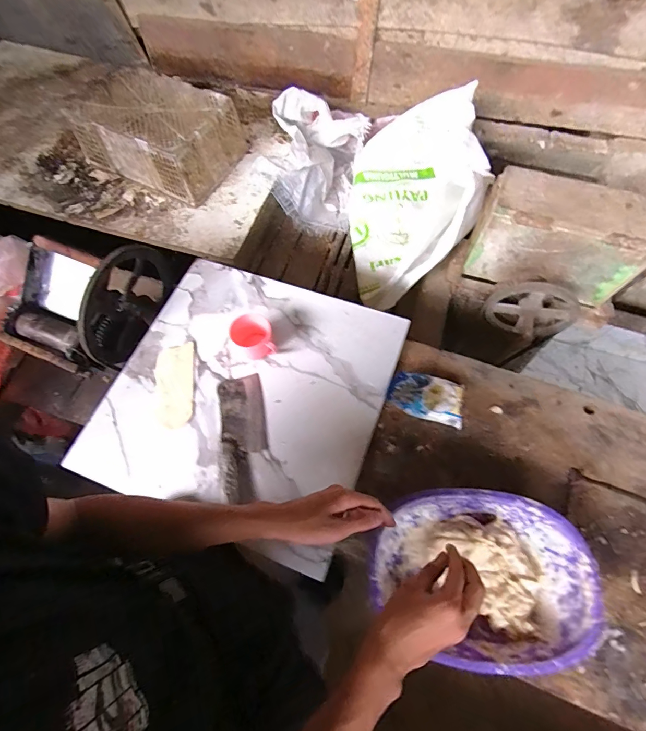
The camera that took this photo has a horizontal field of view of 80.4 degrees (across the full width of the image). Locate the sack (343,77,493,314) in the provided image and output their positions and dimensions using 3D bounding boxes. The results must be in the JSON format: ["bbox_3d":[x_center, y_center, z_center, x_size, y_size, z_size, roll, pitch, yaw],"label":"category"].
[{"bbox_3d":[0.286,-0.540,1.177,0.401,0.225,0.736,12,65,5],"label":"sack"}]

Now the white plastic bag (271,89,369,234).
[{"bbox_3d":[-0.014,-0.707,1.360,0.319,0.260,0.363,3,64,0],"label":"white plastic bag"}]

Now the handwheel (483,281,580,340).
[{"bbox_3d":[0.515,-0.124,0.947,0.196,0.200,0.063,3,64,0],"label":"handwheel"}]

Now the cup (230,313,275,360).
[{"bbox_3d":[-0.134,-0.052,0.732,0.076,0.068,0.061,-10,65,-6],"label":"cup"}]

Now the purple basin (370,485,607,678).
[{"bbox_3d":[0.228,0.303,0.560,0.308,0.075,0.227,-8,65,-5],"label":"purple basin"}]

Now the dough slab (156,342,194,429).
[{"bbox_3d":[-0.284,0.036,0.726,0.071,0.010,0.161,-5,65,-4],"label":"dough slab"}]

